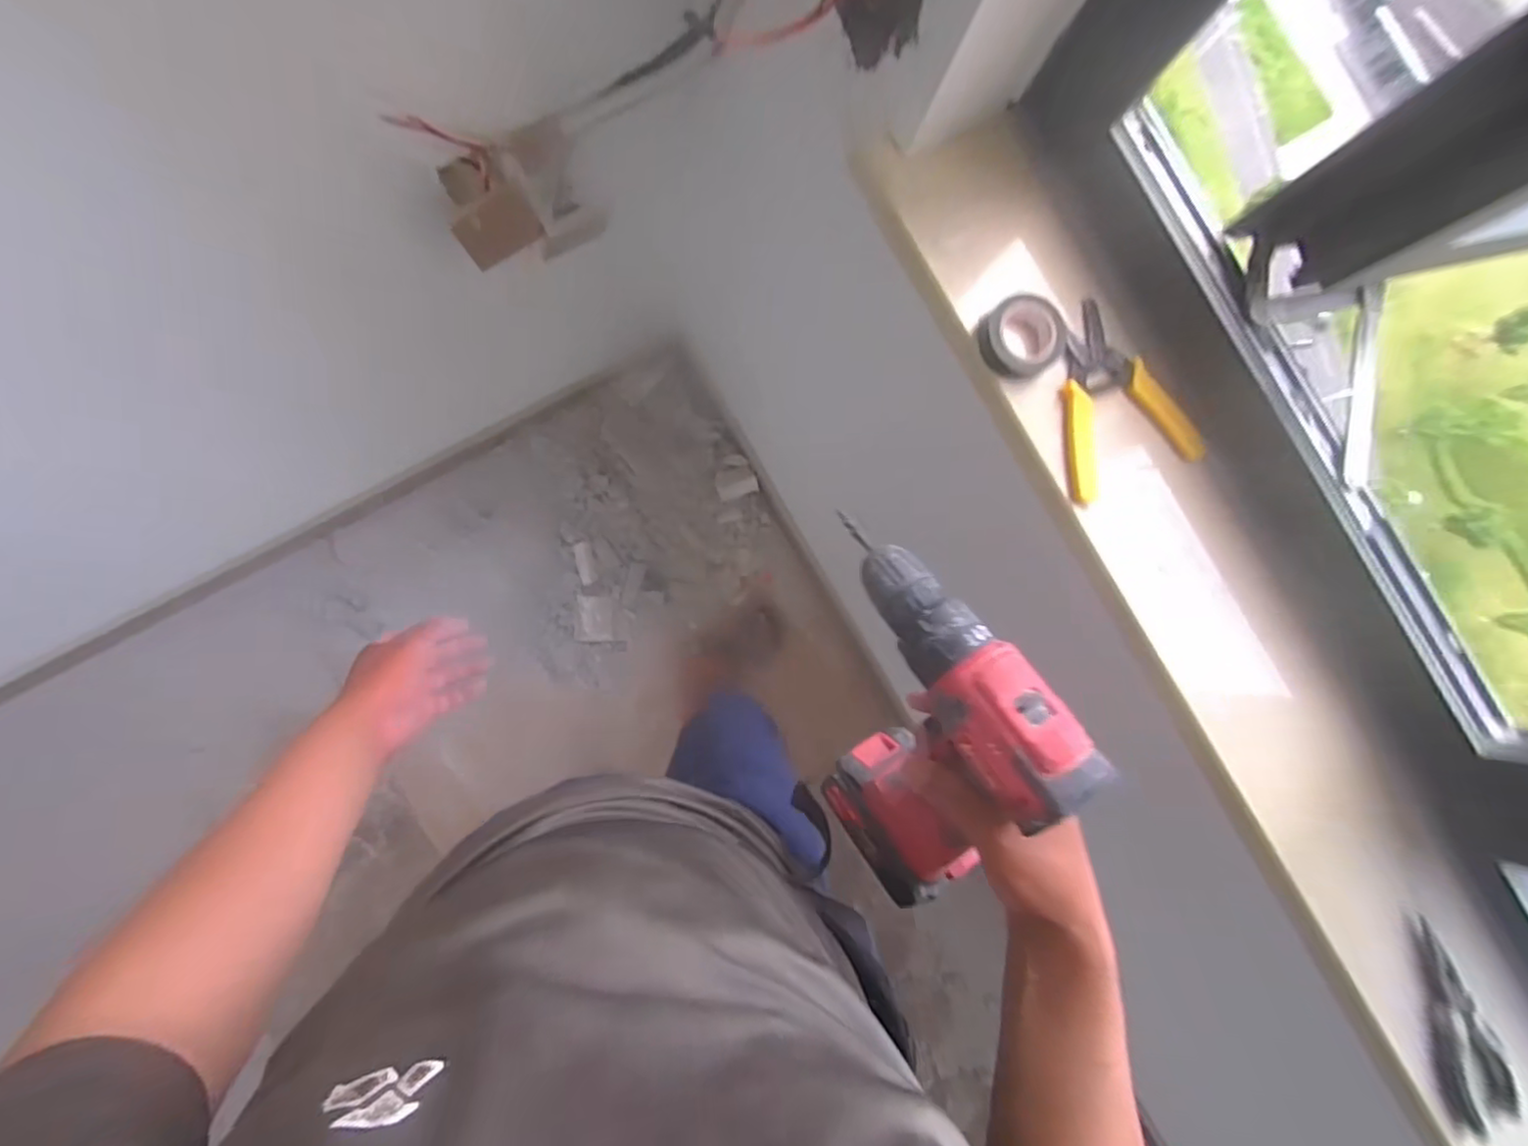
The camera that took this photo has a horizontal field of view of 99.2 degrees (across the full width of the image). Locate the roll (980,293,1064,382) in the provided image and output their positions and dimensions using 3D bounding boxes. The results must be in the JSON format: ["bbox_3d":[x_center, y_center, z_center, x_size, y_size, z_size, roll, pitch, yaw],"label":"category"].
[{"bbox_3d":[0.194,-0.176,0.485,0.059,0.026,0.056,1,86,-8],"label":"roll"}]

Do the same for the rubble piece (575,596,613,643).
[{"bbox_3d":[-0.345,0.093,1.321,0.074,0.011,0.091,0,86,-8],"label":"rubble piece"}]

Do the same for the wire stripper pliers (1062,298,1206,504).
[{"bbox_3d":[0.282,-0.135,0.504,0.107,0.026,0.150,-5,87,-8],"label":"wire stripper pliers"}]

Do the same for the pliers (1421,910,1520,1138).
[{"bbox_3d":[0.521,0.342,0.488,0.049,0.014,0.153,-20,89,-9],"label":"pliers"}]

